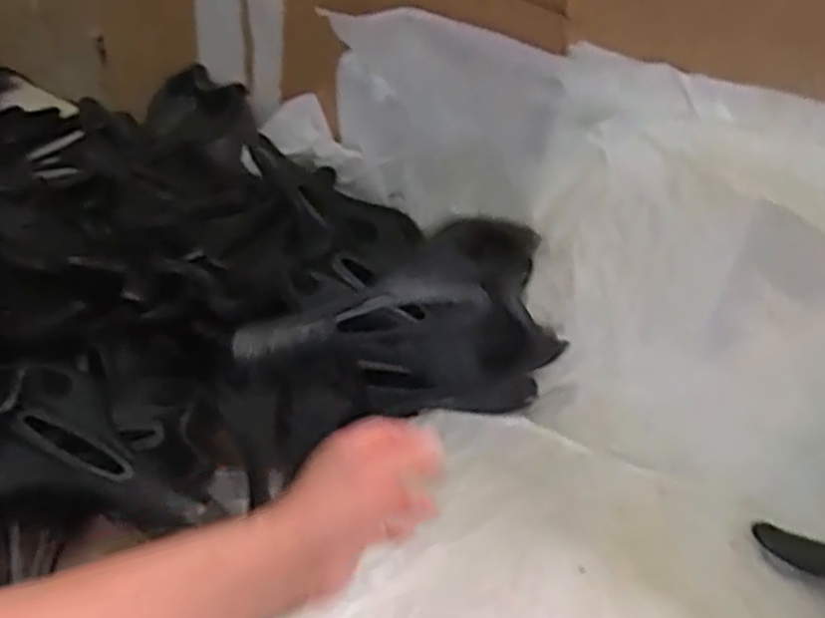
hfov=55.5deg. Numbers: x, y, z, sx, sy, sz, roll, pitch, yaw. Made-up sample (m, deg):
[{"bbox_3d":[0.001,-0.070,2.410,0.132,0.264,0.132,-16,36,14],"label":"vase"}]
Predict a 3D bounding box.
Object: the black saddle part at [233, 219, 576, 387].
[{"bbox_3d":[-0.015,0.023,0.660,0.268,0.050,0.131,-20,72,11],"label":"black saddle part"}]

